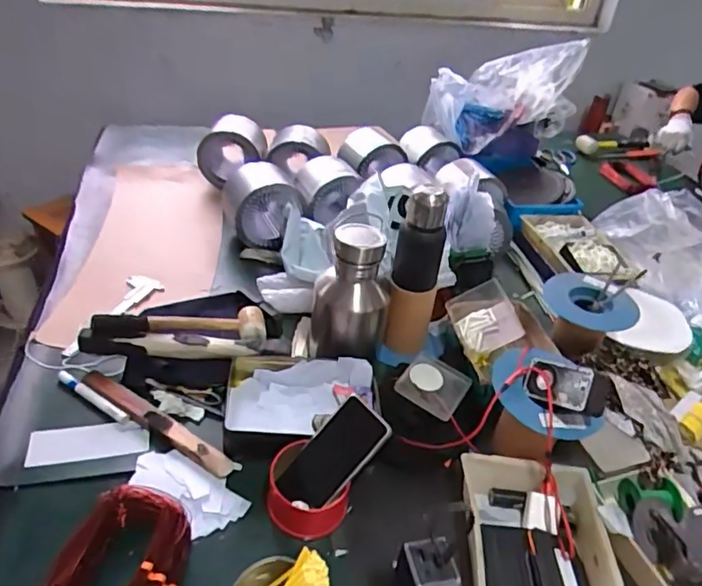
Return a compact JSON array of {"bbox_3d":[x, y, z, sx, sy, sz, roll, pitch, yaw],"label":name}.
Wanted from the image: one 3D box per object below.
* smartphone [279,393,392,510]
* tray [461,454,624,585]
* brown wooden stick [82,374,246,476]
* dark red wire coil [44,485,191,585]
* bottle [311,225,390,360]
[{"bbox_3d":[-0.023,0.205,0.688,0.076,0.013,0.148,36,81,32],"label":"smartphone"},{"bbox_3d":[0.227,0.320,0.658,0.170,0.057,0.247,7,37,1],"label":"tray"},{"bbox_3d":[-0.281,0.177,0.782,0.279,0.017,0.036,25,41,23],"label":"brown wooden stick"},{"bbox_3d":[-0.262,0.303,0.604,0.132,0.042,0.186,8,37,2],"label":"dark red wire coil"},{"bbox_3d":[-0.001,0.010,0.865,0.113,0.222,0.110,-3,38,-12],"label":"bottle"}]

